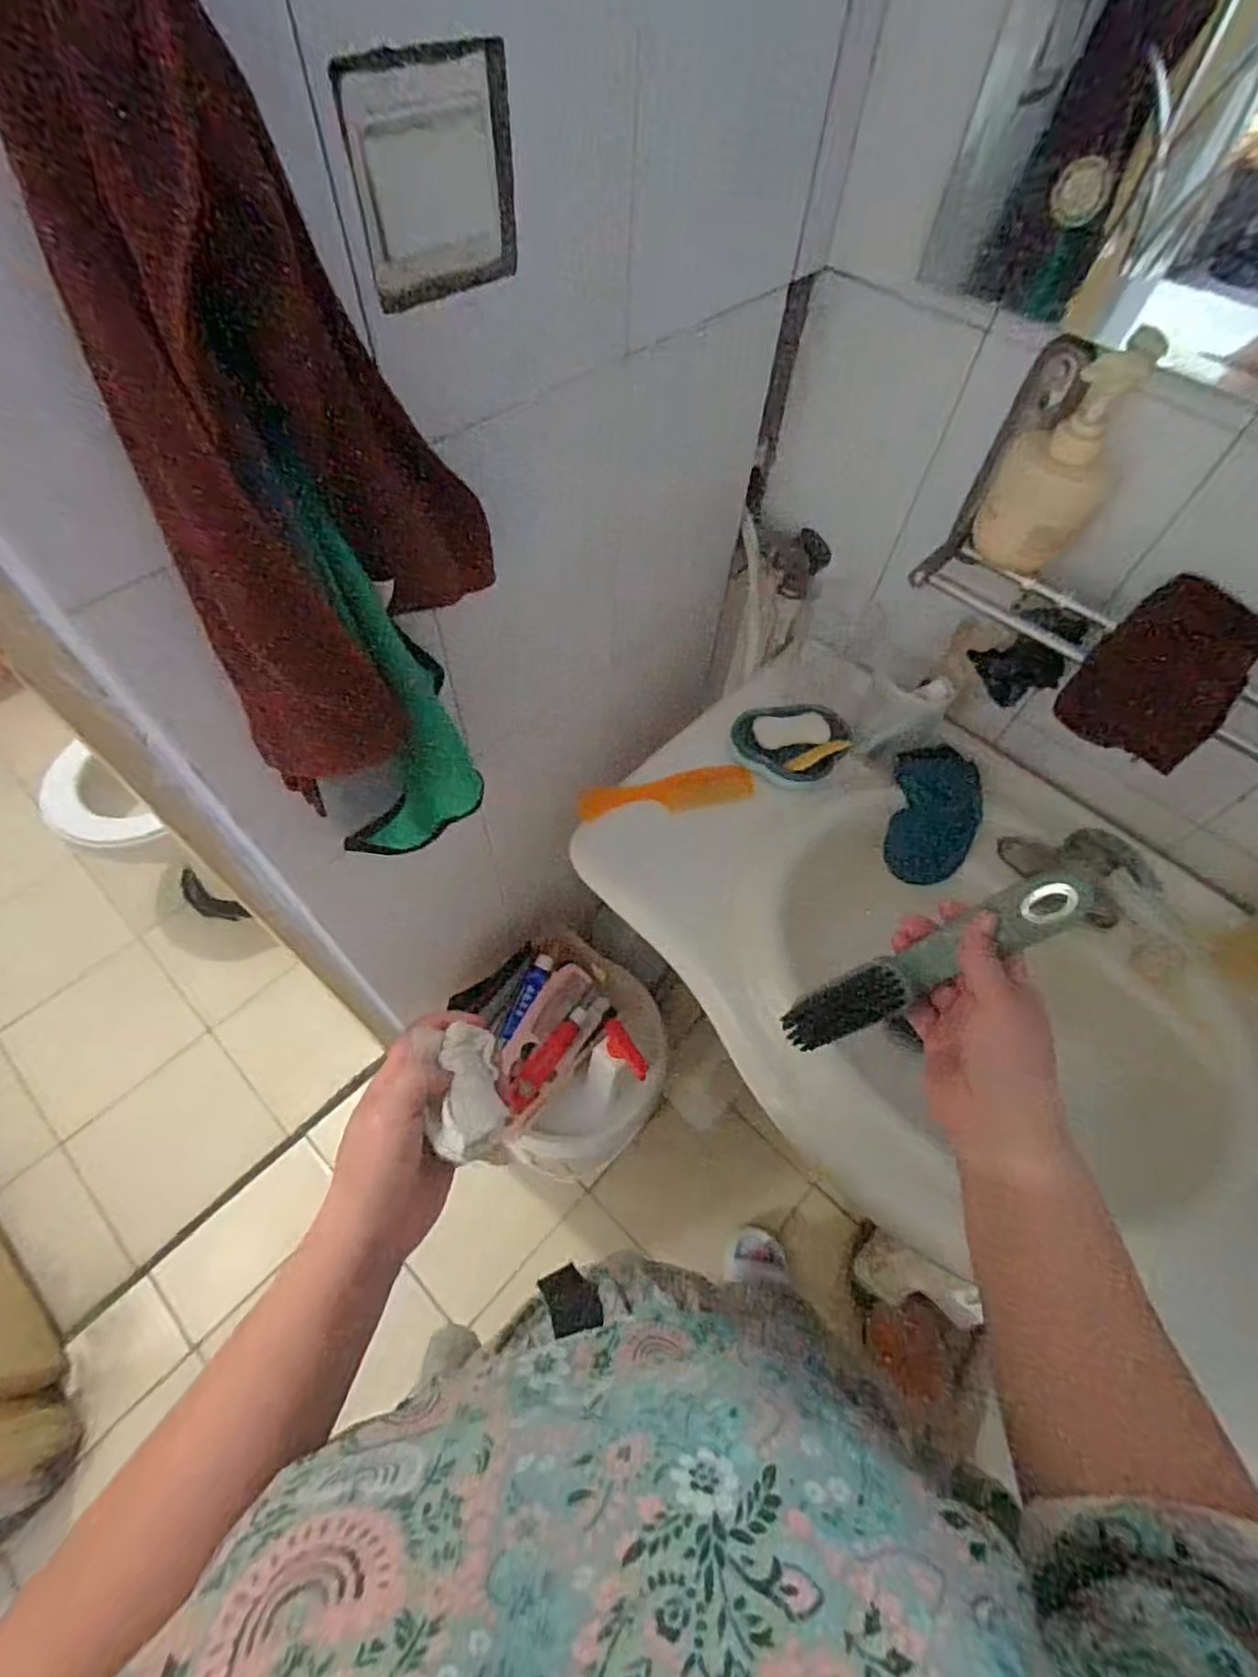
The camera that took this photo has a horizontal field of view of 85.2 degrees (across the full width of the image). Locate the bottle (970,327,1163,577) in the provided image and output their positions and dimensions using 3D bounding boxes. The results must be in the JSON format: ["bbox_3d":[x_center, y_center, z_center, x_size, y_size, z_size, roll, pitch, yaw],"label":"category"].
[{"bbox_3d":[0.338,-0.295,0.540,0.069,0.146,0.074,-27,64,-18],"label":"bottle"}]

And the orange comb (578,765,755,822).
[{"bbox_3d":[0.041,-0.050,0.743,0.188,0.006,0.046,-9,65,-4],"label":"orange comb"}]

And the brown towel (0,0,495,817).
[{"bbox_3d":[-0.161,-0.195,0.347,0.041,0.363,0.186,31,62,15],"label":"brown towel"}]

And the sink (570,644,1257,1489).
[{"bbox_3d":[0.337,0.124,0.666,0.755,0.170,0.481,33,62,15],"label":"sink"}]

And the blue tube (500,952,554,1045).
[{"bbox_3d":[-0.148,0.229,0.975,0.031,0.021,0.137,21,60,9],"label":"blue tube"}]

